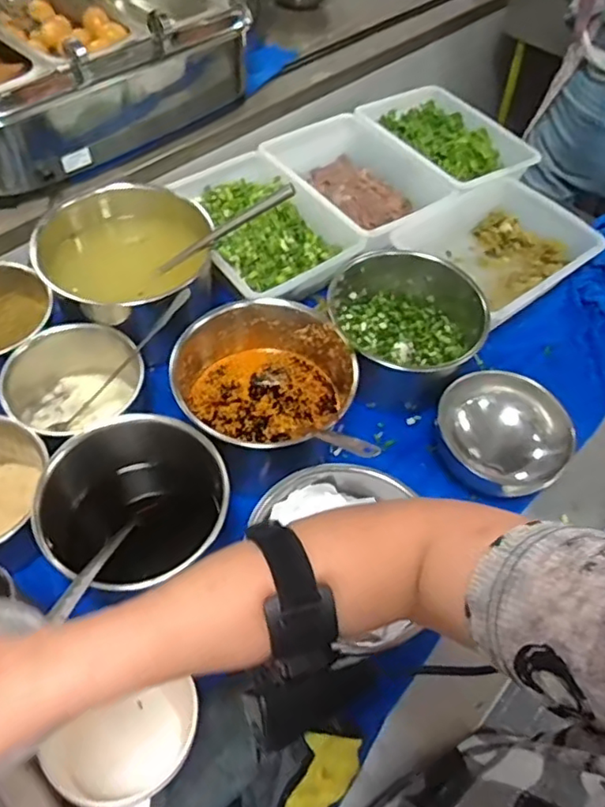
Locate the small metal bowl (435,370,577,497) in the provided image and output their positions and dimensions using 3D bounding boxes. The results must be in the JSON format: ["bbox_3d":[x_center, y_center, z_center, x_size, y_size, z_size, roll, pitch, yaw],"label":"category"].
[{"bbox_3d":[0.236,0.042,0.724,0.150,0.074,0.145,2,55,-3],"label":"small metal bowl"}]

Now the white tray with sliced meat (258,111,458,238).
[{"bbox_3d":[0.068,-0.349,0.976,0.194,0.088,0.279,-36,65,-26],"label":"white tray with sliced meat"}]

